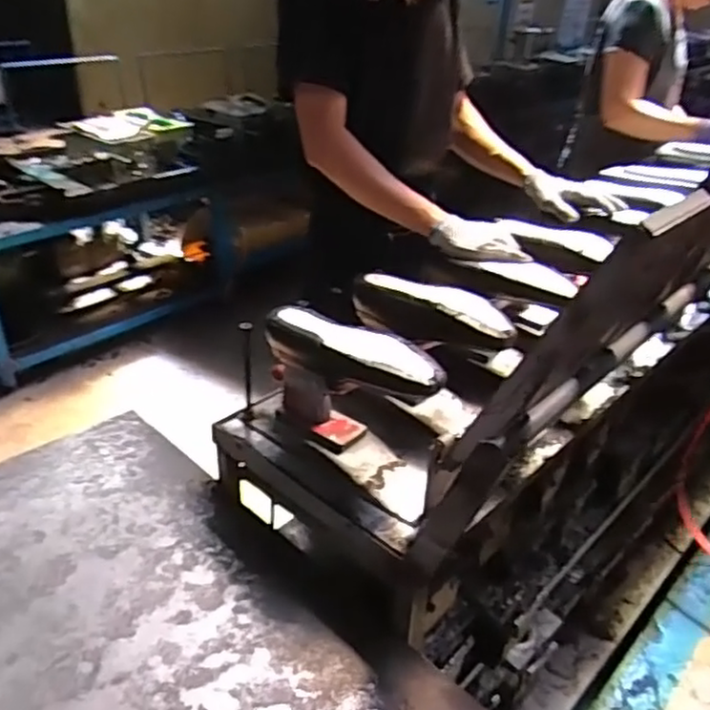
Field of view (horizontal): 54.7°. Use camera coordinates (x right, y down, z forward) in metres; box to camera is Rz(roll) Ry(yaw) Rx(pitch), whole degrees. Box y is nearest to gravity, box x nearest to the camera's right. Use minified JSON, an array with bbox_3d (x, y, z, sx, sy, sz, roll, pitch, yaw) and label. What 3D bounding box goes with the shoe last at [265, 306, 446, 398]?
[{"bbox_3d":[-0.007,0.004,0.939,0.282,0.079,0.063,25,38,33],"label":"shoe last"}]

